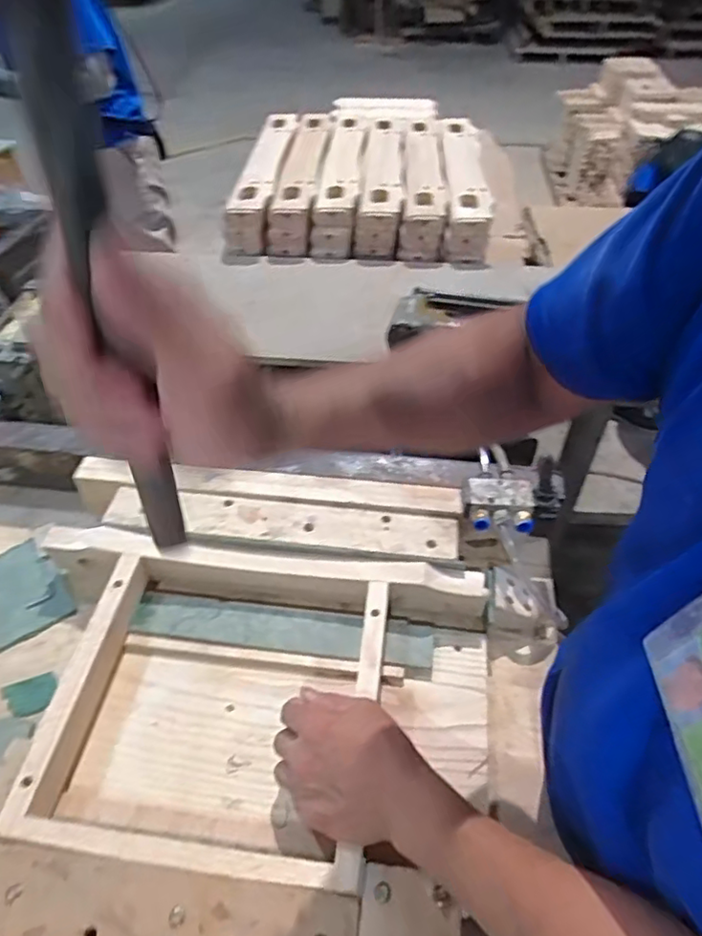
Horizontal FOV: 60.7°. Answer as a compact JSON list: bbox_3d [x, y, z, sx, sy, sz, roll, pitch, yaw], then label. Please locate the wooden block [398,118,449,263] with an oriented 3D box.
[{"bbox_3d":[0.134,-0.539,1.129,0.081,0.082,0.450,2,46,2],"label":"wooden block"}]

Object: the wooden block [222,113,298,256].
[{"bbox_3d":[-0.161,-0.561,1.152,0.076,0.079,0.461,3,46,3],"label":"wooden block"}]

